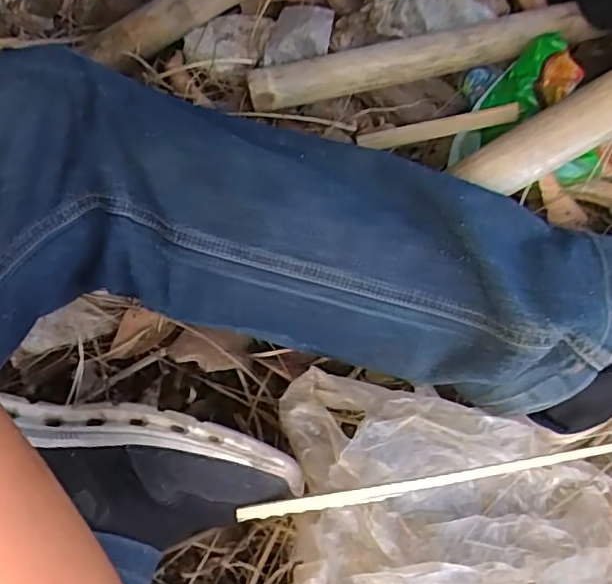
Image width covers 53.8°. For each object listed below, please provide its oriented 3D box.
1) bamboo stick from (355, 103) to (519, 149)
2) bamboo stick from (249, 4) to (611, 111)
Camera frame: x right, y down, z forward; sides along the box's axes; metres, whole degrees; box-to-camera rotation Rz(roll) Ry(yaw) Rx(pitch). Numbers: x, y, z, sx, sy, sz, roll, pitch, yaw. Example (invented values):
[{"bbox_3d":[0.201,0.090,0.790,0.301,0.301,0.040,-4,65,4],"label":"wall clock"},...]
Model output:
[{"bbox_3d":[0.122,-0.155,0.565,0.147,0.014,0.019,-8,57,11],"label":"bamboo stick"},{"bbox_3d":[0.123,-0.227,0.566,0.358,0.028,0.038,-13,59,-10],"label":"bamboo stick"}]

